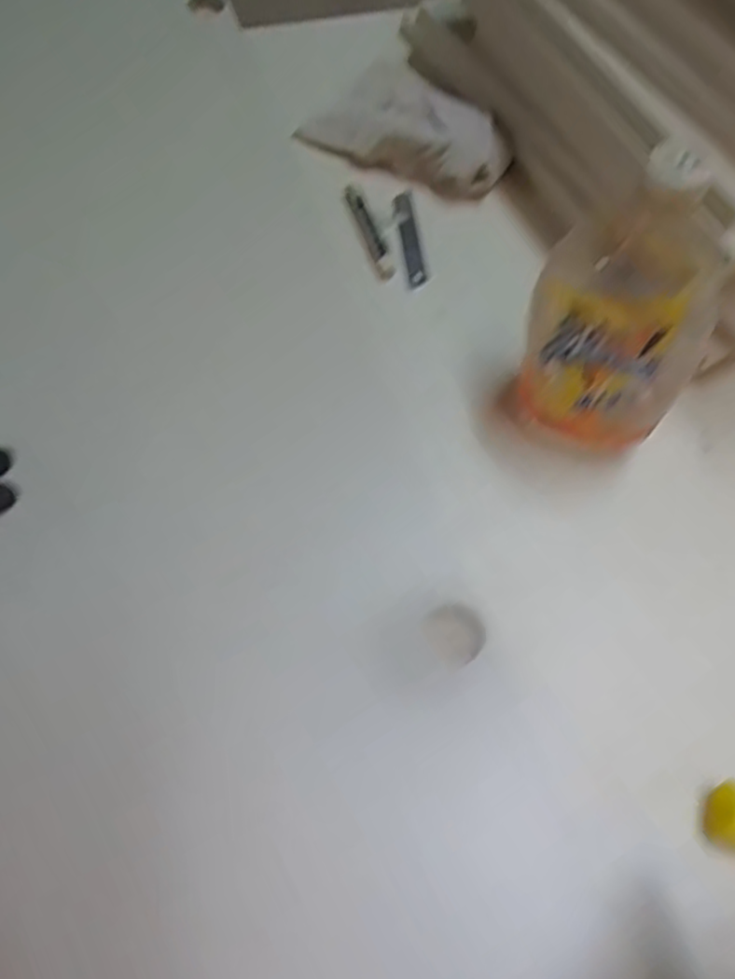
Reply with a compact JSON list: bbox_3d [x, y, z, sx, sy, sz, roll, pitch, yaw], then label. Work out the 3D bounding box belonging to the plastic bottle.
[{"bbox_3d":[0.146,-0.103,0.403,0.093,0.196,0.084,20,65,7],"label":"plastic bottle"}]

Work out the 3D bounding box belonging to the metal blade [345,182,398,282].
[{"bbox_3d":[0.002,-0.197,0.536,0.017,0.009,0.094,-15,66,-10],"label":"metal blade"}]

